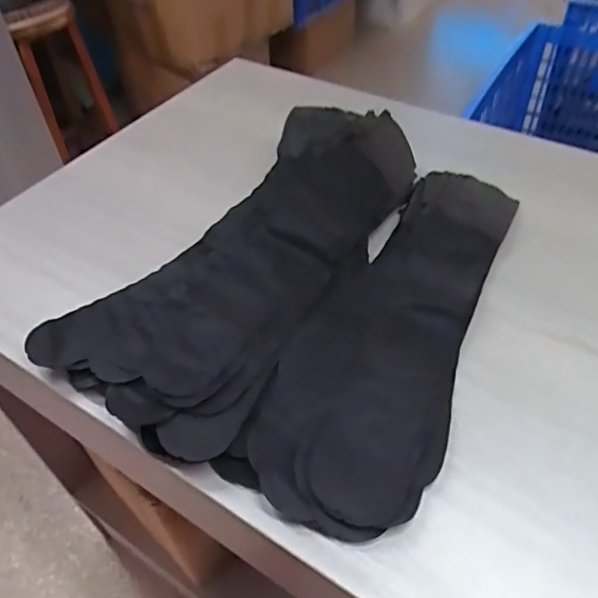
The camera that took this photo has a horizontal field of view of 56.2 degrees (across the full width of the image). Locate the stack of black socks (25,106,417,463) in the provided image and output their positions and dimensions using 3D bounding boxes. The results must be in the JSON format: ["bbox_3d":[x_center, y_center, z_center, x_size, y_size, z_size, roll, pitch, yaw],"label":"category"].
[{"bbox_3d":[-0.043,-0.065,0.552,0.207,0.066,0.423,25,52,23],"label":"stack of black socks"}]

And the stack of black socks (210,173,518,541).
[{"bbox_3d":[0.100,0.014,0.513,0.146,0.034,0.415,22,51,21],"label":"stack of black socks"}]

